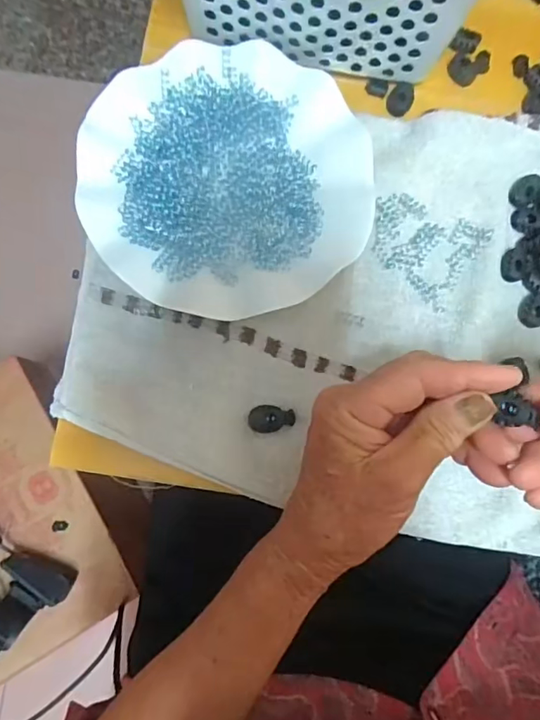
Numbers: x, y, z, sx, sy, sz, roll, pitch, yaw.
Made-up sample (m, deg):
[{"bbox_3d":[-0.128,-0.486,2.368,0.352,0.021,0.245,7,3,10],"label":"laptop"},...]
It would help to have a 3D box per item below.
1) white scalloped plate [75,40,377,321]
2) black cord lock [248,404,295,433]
[{"bbox_3d":[-0.027,-0.118,0.324,0.179,0.018,0.178,0,83,-3],"label":"white scalloped plate"},{"bbox_3d":[0.001,0.036,0.311,0.028,0.006,0.016,1,81,-3],"label":"black cord lock"}]

